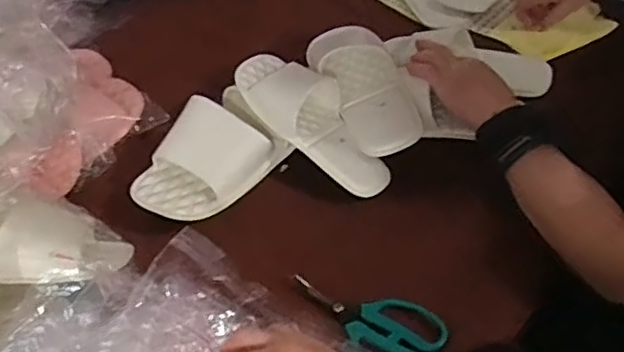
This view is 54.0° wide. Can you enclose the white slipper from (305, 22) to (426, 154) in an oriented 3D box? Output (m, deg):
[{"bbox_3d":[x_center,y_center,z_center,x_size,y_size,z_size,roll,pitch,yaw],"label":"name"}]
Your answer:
[{"bbox_3d":[0.063,-0.115,0.773,0.092,0.052,0.211,-13,50,-8],"label":"white slipper"}]

